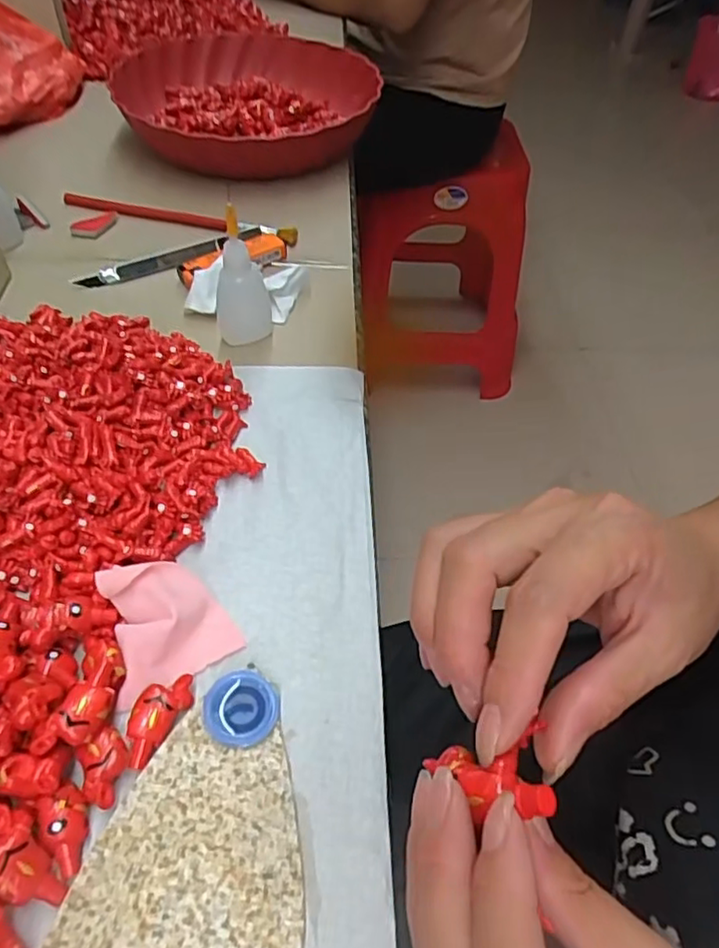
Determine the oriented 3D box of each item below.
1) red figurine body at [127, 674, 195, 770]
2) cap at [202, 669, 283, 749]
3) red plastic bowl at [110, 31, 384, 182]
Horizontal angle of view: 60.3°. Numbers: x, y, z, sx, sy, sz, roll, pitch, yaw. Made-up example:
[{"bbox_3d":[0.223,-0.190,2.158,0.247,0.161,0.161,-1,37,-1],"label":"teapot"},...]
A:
[{"bbox_3d":[-0.082,0.096,0.248,0.017,0.008,0.037,25,52,14],"label":"red figurine body"},{"bbox_3d":[-0.048,0.096,0.254,0.030,0.009,0.029,3,50,-4],"label":"cap"},{"bbox_3d":[-0.103,-0.343,0.573,0.223,0.066,0.231,3,50,-4],"label":"red plastic bowl"}]

